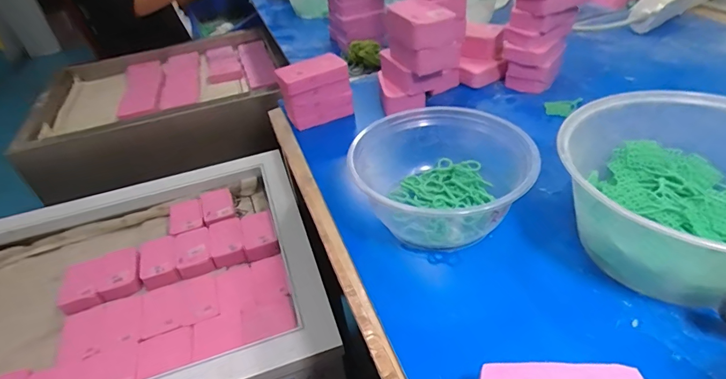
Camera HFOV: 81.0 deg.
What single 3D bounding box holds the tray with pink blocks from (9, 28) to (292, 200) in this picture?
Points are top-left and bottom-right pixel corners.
[{"bbox_3d":[-0.433,-0.196,0.956,0.509,0.122,0.428,-16,40,-11],"label":"tray with pink blocks"}]

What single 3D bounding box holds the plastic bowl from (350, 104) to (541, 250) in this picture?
[{"bbox_3d":[0.062,-0.010,0.339,0.113,0.067,0.112,-4,39,3],"label":"plastic bowl"}]

